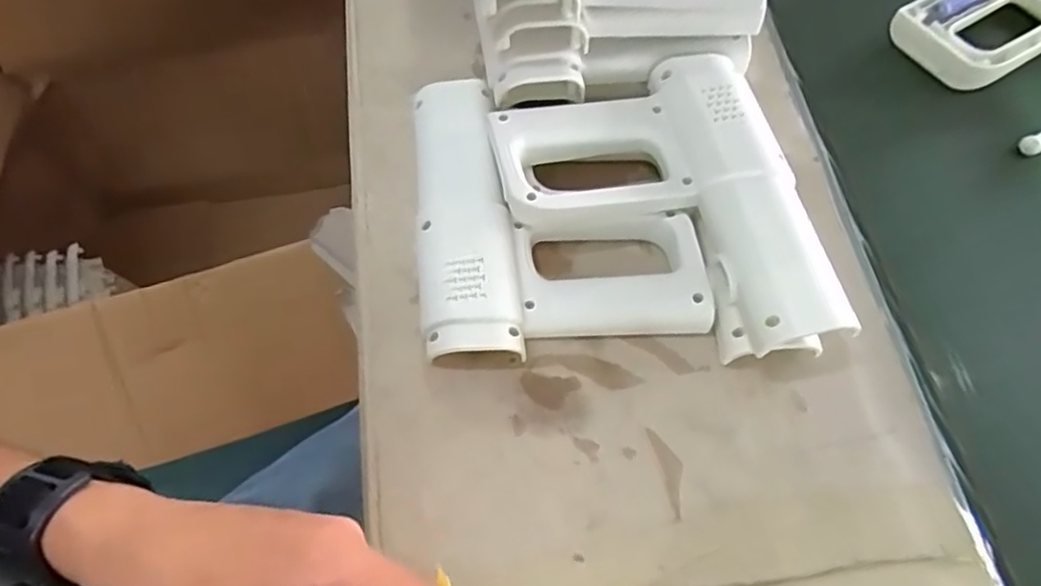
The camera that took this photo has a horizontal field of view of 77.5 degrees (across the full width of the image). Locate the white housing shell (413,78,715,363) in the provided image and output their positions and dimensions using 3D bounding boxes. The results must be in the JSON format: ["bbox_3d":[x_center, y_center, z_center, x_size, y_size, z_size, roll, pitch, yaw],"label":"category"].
[{"bbox_3d":[0.021,-0.056,0.433,0.175,0.044,0.191,-6,66,-2],"label":"white housing shell"}]

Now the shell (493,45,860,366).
[{"bbox_3d":[0.087,-0.042,0.414,0.167,0.064,0.201,-17,67,-6],"label":"shell"}]

